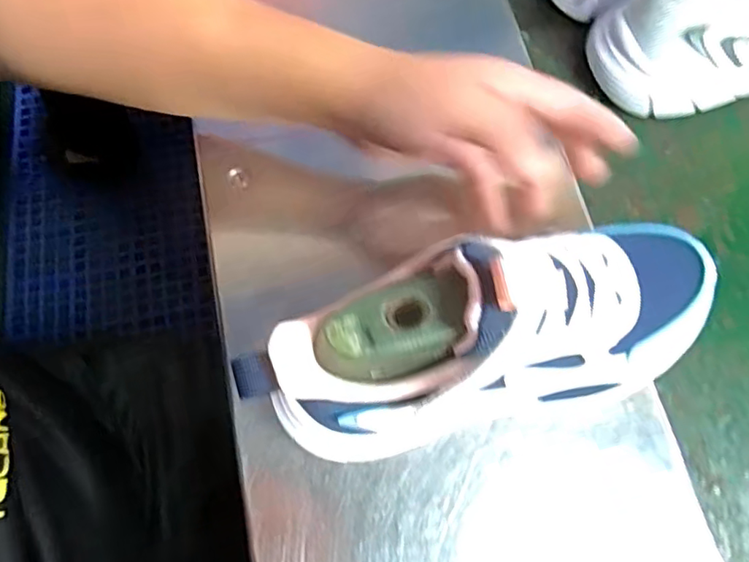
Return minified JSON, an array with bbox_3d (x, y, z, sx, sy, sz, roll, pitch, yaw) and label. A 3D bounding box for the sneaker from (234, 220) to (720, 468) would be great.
[{"bbox_3d":[0.065,0.030,0.264,0.228,0.147,0.073,-23,71,-8],"label":"sneaker"}]

